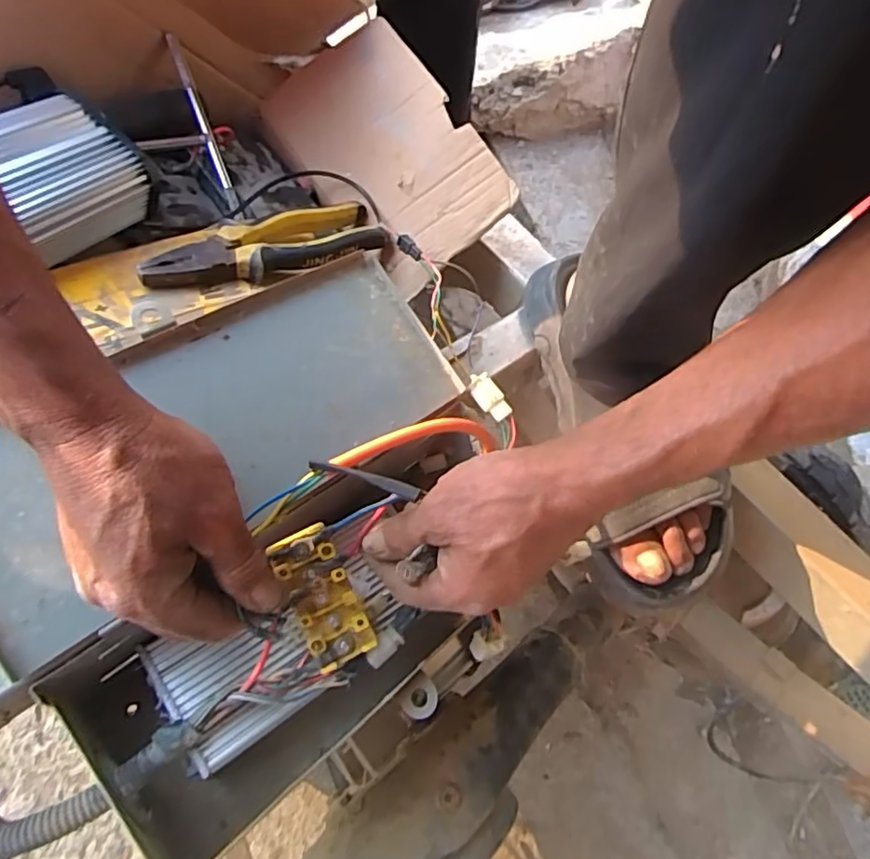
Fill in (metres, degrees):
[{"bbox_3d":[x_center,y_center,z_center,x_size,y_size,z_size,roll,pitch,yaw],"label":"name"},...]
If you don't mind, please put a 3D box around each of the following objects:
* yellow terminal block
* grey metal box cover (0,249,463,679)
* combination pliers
[{"bbox_3d":[-0.066,0.098,0.354,0.035,0.012,0.079,-25,91,-6],"label":"yellow terminal block"},{"bbox_3d":[-0.127,-0.007,0.369,0.309,0.008,0.123,-34,89,-30],"label":"grey metal box cover"},{"bbox_3d":[-0.120,-0.139,0.458,0.189,0.022,0.049,-26,78,-35],"label":"combination pliers"}]

